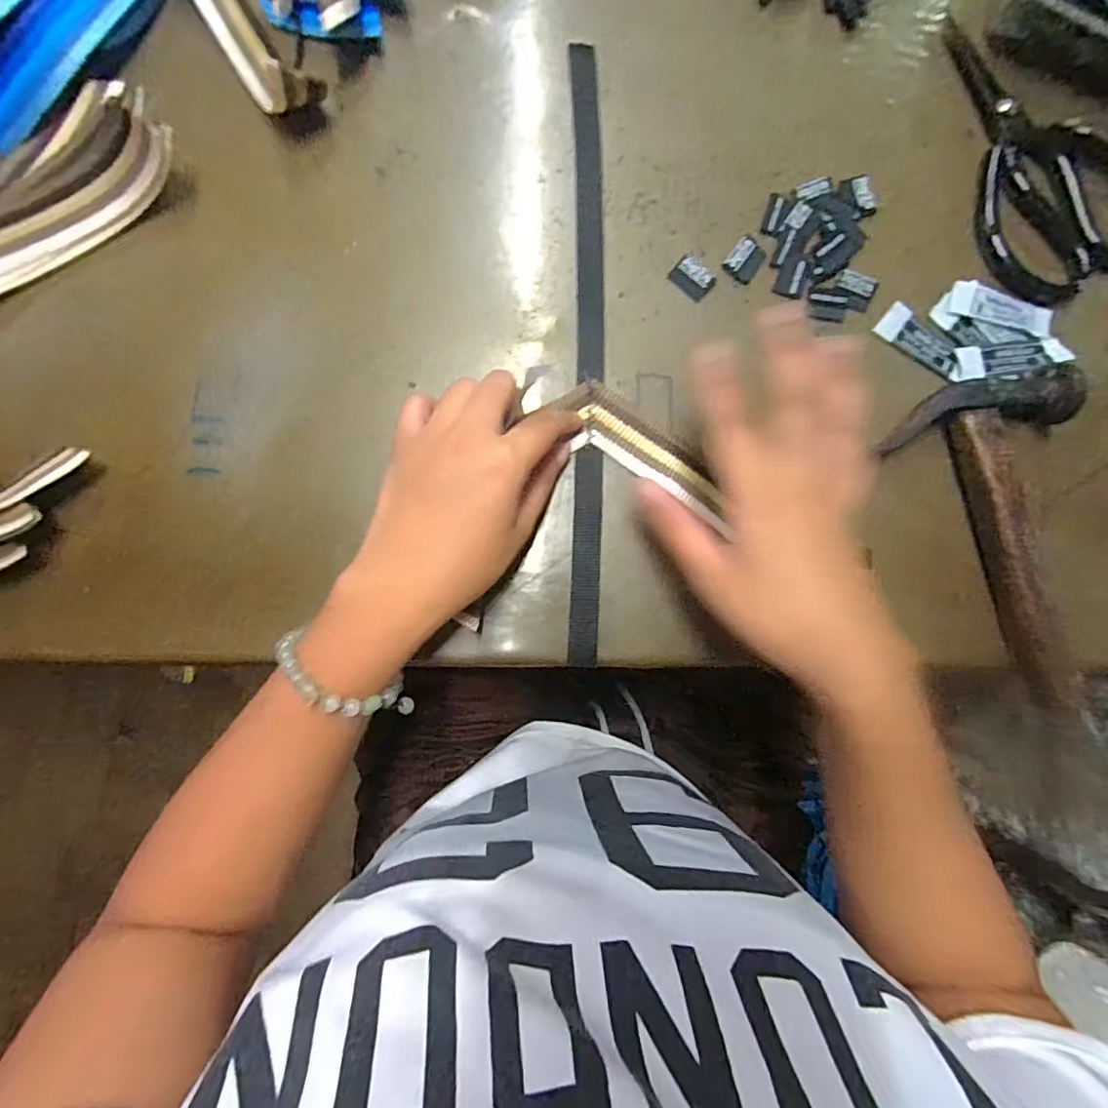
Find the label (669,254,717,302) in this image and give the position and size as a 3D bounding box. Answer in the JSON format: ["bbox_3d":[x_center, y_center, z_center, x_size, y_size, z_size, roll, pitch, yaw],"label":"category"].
[{"bbox_3d":[0.082,-0.164,0.322,0.025,0.004,0.019,41,84,1],"label":"label"}]

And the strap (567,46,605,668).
[{"bbox_3d":[0.020,-0.121,0.316,0.019,0.004,0.364,1,85,-3],"label":"strap"}]

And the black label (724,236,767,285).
[{"bbox_3d":[0.115,-0.176,0.324,0.018,0.004,0.025,37,84,1],"label":"black label"}]

